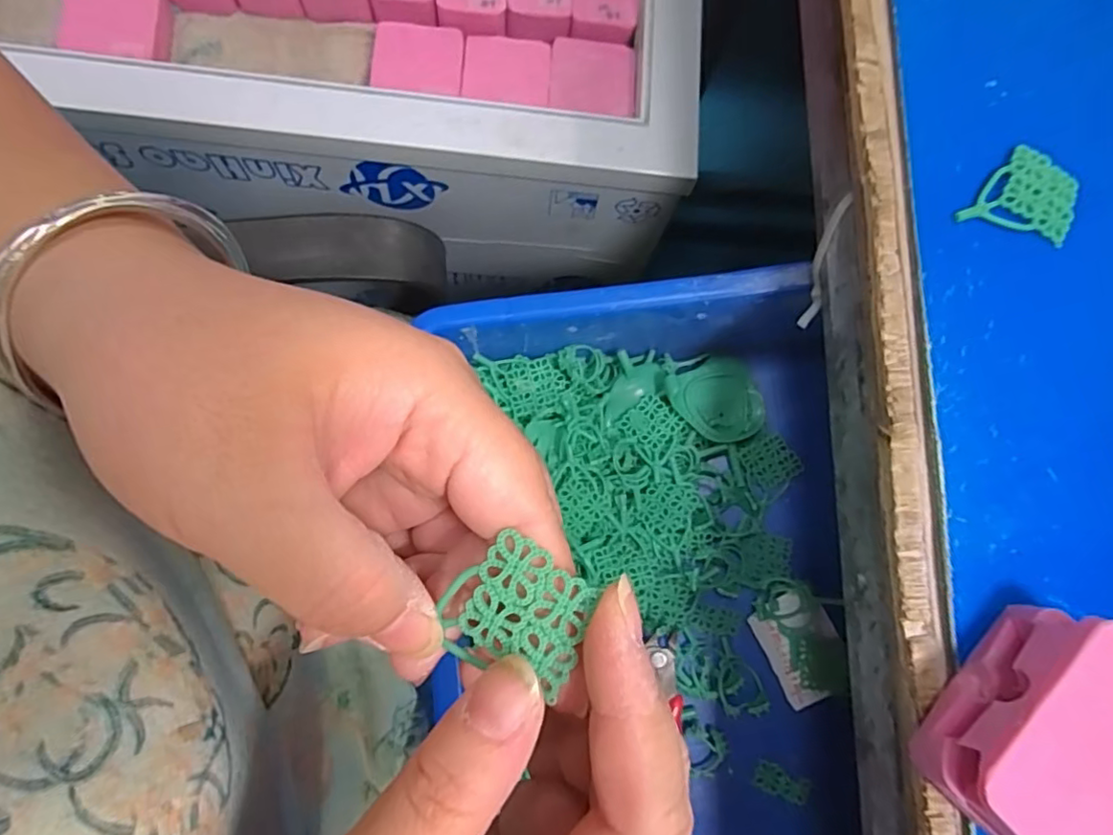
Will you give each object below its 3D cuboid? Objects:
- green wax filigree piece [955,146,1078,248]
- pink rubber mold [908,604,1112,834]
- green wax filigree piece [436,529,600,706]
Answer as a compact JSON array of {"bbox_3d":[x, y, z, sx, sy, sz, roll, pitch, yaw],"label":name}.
[{"bbox_3d":[0.157,-0.076,0.205,0.036,0.004,0.032,19,78,0],"label":"green wax filigree piece"},{"bbox_3d":[0.140,0.095,0.158,0.072,0.029,0.059,44,79,5],"label":"pink rubber mold"},{"bbox_3d":[-0.008,0.041,0.126,0.030,0.004,0.030,29,98,7],"label":"green wax filigree piece"}]

